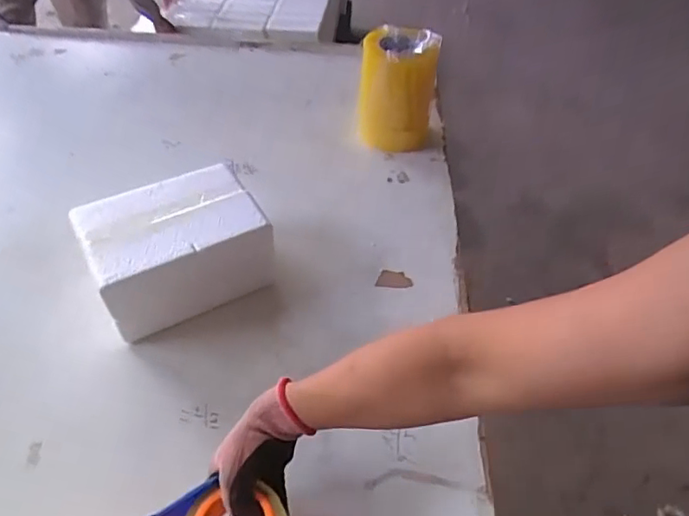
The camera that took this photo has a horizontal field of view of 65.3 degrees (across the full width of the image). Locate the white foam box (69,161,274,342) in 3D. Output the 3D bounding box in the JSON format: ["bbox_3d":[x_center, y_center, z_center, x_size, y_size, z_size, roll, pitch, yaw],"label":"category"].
[{"bbox_3d":[-0.221,-0.005,0.724,0.219,0.122,0.173,-20,52,-21],"label":"white foam box"}]

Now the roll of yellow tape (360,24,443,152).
[{"bbox_3d":[0.099,-0.307,1.015,0.129,0.214,0.129,2,47,-2],"label":"roll of yellow tape"}]

